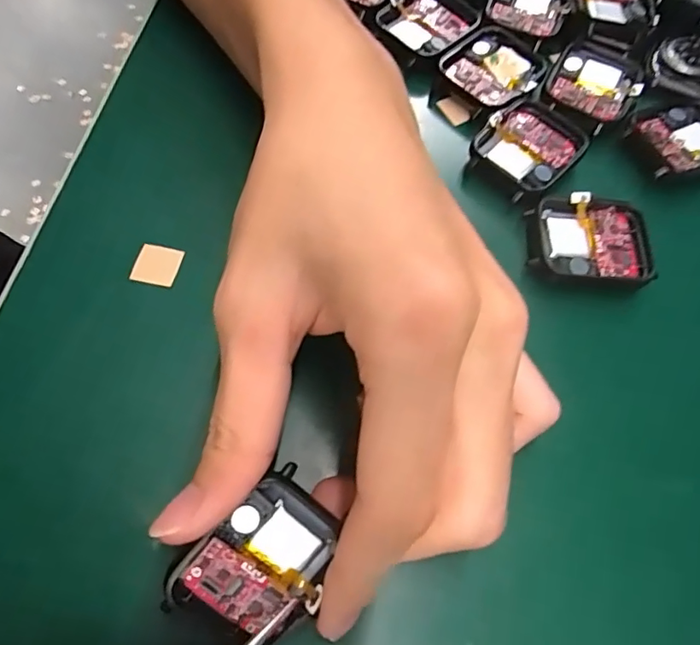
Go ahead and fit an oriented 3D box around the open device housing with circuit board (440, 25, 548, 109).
[{"bbox_3d":[0.063,-0.112,0.231,0.038,0.004,0.044,38,70,13],"label":"open device housing with circuit board"}]

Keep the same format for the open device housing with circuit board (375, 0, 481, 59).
[{"bbox_3d":[0.037,-0.140,0.240,0.036,0.005,0.041,43,69,13],"label":"open device housing with circuit board"}]

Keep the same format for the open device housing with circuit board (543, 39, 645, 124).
[{"bbox_3d":[0.108,-0.106,0.234,0.036,0.006,0.044,26,66,6],"label":"open device housing with circuit board"}]

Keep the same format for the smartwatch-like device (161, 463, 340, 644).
[{"bbox_3d":[-0.024,0.063,0.144,0.034,0.014,0.043,39,85,-11],"label":"smartwatch-like device"}]

